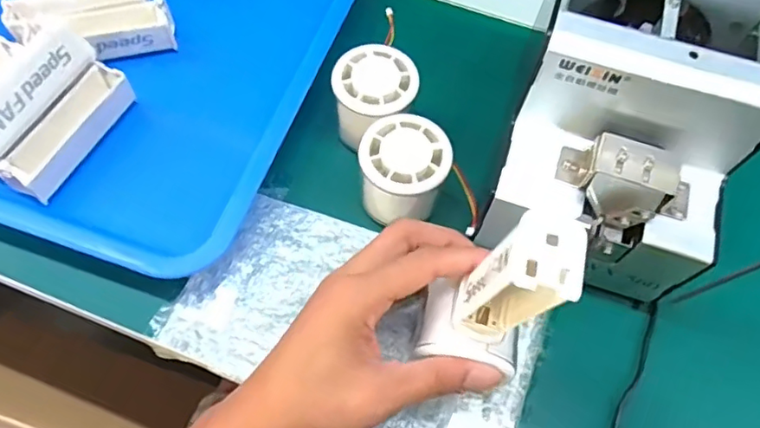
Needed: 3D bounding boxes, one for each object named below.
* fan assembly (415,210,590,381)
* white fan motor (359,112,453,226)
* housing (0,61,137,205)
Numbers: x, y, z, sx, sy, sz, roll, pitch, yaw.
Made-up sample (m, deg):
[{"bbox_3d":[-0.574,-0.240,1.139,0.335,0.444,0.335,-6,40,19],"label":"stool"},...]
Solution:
[{"bbox_3d":[0.054,0.043,0.270,0.049,0.129,0.040,10,65,-1],"label":"fan assembly"},{"bbox_3d":[0.015,-0.028,0.373,0.056,0.049,0.058,1,64,-2],"label":"white fan motor"},{"bbox_3d":[-0.210,-0.056,0.383,0.024,0.029,0.101,24,65,9],"label":"housing"}]

